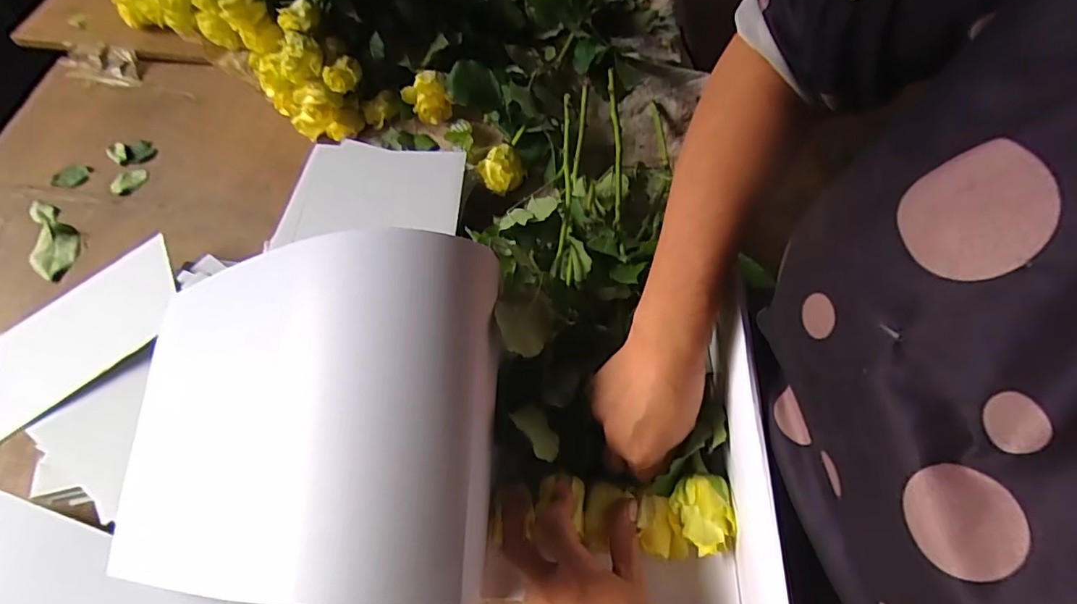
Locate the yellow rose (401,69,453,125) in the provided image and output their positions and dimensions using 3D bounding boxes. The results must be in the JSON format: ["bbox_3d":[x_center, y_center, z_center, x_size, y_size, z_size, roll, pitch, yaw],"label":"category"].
[{"bbox_3d":[-0.128,-0.236,0.629,0.056,0.050,0.044,-19,63,-9],"label":"yellow rose"}]

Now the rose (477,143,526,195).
[{"bbox_3d":[-0.040,-0.142,0.583,0.049,0.039,0.048,-10,62,-4],"label":"rose"}]

